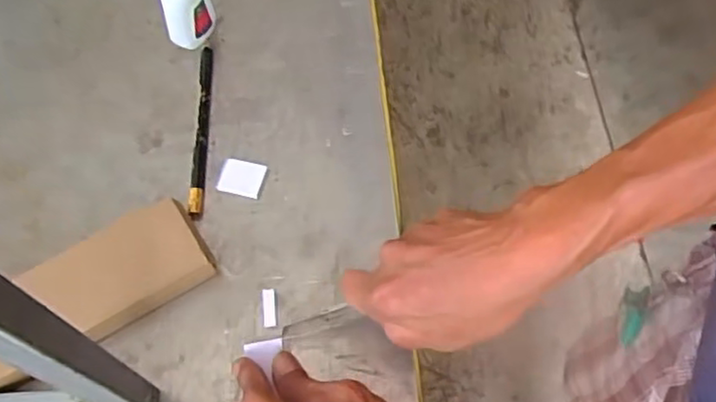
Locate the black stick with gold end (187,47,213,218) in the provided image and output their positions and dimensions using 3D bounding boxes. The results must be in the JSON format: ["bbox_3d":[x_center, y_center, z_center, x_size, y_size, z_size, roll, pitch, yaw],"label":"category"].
[{"bbox_3d":[-0.118,-0.054,0.519,0.010,0.009,0.145,0,64,-3],"label":"black stick with gold end"}]

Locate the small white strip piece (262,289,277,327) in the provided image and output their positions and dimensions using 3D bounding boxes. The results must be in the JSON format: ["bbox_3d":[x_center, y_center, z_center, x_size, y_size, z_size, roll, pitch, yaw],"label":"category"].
[{"bbox_3d":[-0.061,0.072,0.468,0.009,0.004,0.026,-5,65,-6],"label":"small white strip piece"}]

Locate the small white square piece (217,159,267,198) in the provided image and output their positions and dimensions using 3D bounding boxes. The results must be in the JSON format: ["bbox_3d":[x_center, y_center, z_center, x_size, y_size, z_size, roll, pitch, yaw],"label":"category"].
[{"bbox_3d":[-0.086,-0.018,0.508,0.032,0.004,0.026,15,64,4],"label":"small white square piece"}]

